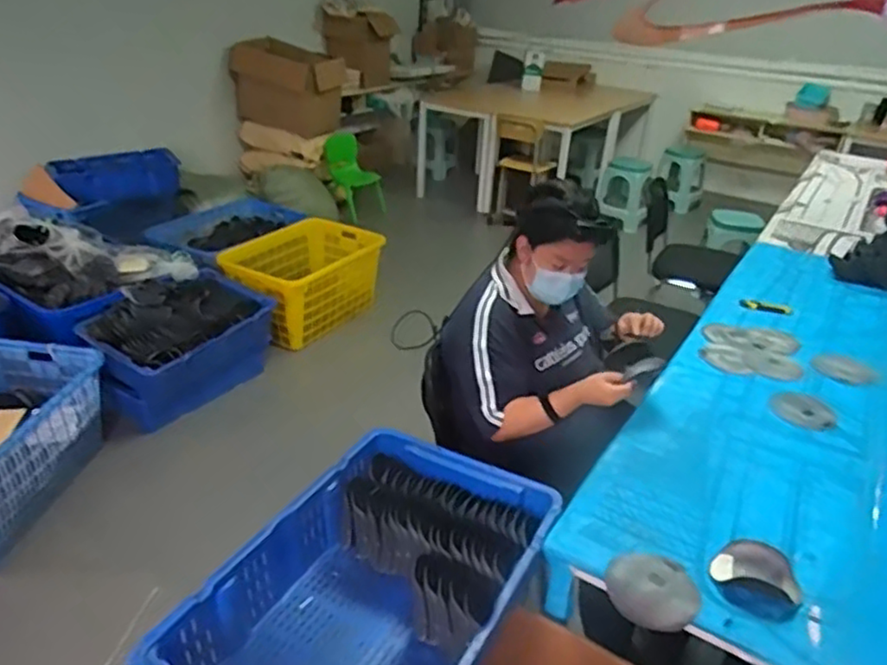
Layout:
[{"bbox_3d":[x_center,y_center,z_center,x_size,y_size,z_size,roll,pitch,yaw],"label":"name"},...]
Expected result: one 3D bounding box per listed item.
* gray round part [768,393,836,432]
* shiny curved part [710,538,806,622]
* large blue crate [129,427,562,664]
[{"bbox_3d":[0.881,0.189,1.677,0.144,0.006,0.158,18,30,24],"label":"gray round part"},{"bbox_3d":[0.529,0.411,1.152,0.135,0.027,0.147,4,28,-2],"label":"shiny curved part"},{"bbox_3d":[-0.116,0.469,1.173,0.432,0.204,0.656,18,31,24],"label":"large blue crate"}]

